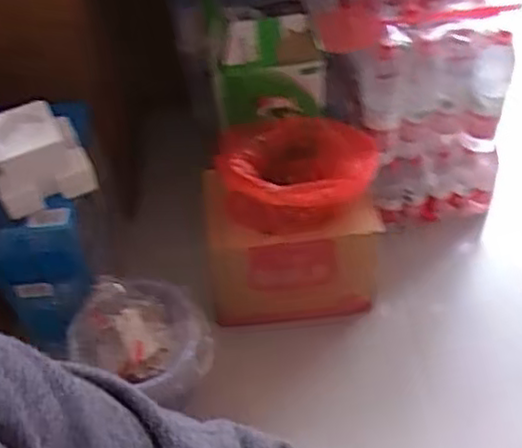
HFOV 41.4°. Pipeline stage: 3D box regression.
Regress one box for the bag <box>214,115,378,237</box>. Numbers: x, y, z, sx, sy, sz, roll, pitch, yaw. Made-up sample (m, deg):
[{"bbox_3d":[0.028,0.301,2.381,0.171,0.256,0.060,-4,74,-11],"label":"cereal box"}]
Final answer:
[{"bbox_3d":[0.079,-0.119,1.434,0.330,0.154,0.225,-4,49,2],"label":"bag"}]

